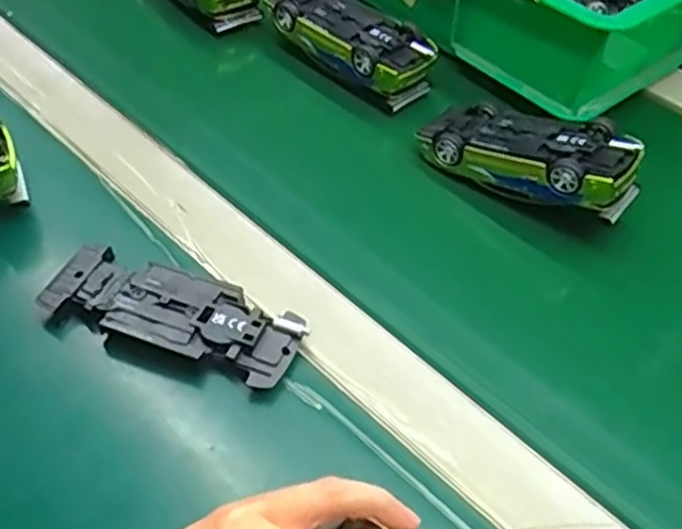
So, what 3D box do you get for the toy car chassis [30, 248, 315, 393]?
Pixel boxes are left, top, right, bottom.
[{"bbox_3d":[-0.081,0.023,0.355,0.123,0.015,0.045,17,48,10],"label":"toy car chassis"}]

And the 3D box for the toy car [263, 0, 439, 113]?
[{"bbox_3d":[0.007,-0.158,0.517,0.120,0.033,0.050,37,54,25],"label":"toy car"}]

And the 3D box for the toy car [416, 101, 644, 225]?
[{"bbox_3d":[0.114,-0.067,0.444,0.124,0.032,0.054,21,48,30],"label":"toy car"}]

